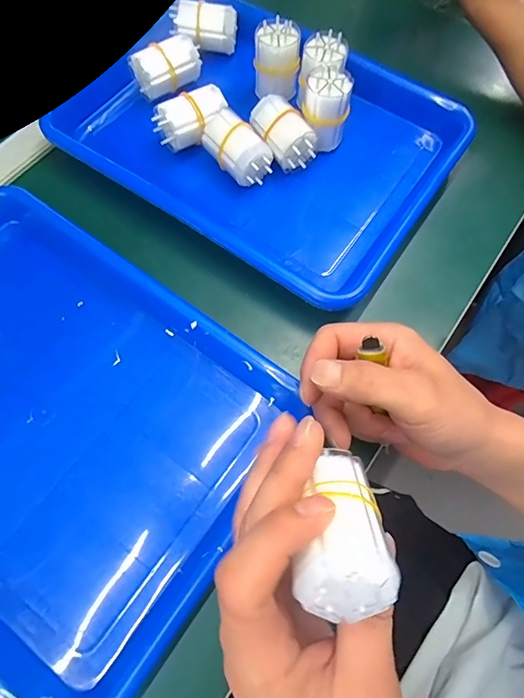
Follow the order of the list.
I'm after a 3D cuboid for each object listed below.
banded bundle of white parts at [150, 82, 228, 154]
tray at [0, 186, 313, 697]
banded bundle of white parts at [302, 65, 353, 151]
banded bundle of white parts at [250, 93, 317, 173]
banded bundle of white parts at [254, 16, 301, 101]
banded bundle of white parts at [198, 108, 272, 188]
[{"bbox_3d":[-0.061,-0.201,0.375,0.063,0.035,0.034,-34,74,-11],"label":"banded bundle of white parts"},{"bbox_3d":[-0.159,0.042,0.301,0.334,0.032,0.248,34,72,13],"label":"tray"},{"bbox_3d":[0.055,-0.209,0.373,0.038,0.052,0.039,2,71,0],"label":"banded bundle of white parts"},{"bbox_3d":[0.018,-0.188,0.383,0.036,0.044,0.062,-34,74,-11],"label":"banded bundle of white parts"},{"bbox_3d":[0.014,-0.265,0.393,0.040,0.056,0.032,0,71,0],"label":"banded bundle of white parts"},{"bbox_3d":[-0.021,-0.170,0.374,0.037,0.044,0.061,-40,75,-13],"label":"banded bundle of white parts"}]

